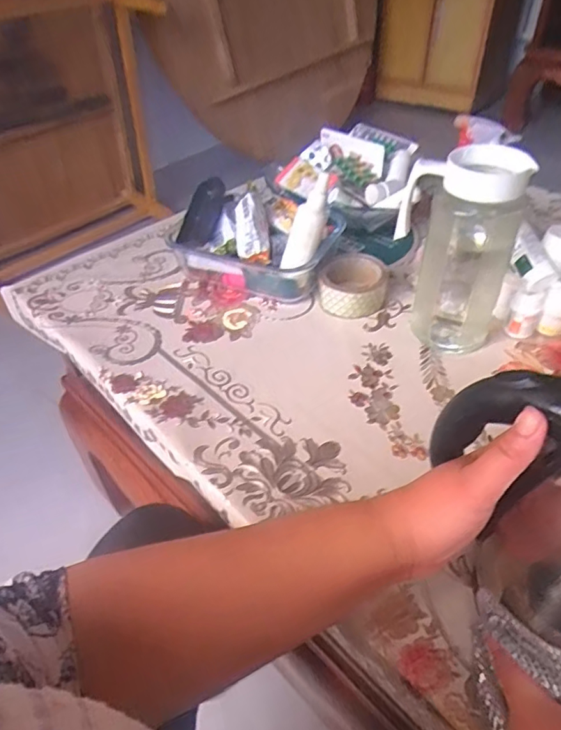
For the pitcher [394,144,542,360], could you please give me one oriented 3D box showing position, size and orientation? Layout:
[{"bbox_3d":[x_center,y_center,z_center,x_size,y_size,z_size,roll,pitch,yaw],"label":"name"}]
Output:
[{"bbox_3d":[0.188,-0.122,0.541,0.111,0.208,0.081,25,49,27],"label":"pitcher"}]

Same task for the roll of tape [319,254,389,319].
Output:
[{"bbox_3d":[0.093,-0.103,0.644,0.088,0.045,0.087,0,43,3],"label":"roll of tape"}]

